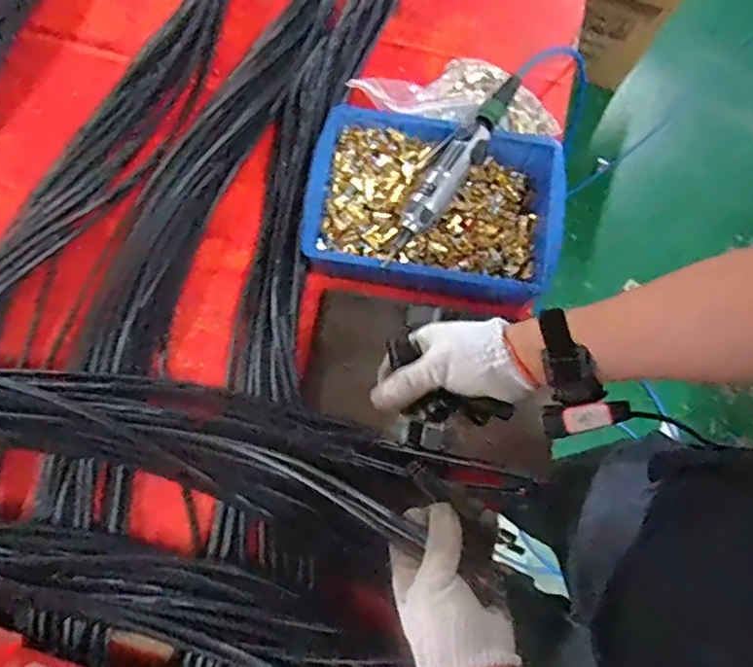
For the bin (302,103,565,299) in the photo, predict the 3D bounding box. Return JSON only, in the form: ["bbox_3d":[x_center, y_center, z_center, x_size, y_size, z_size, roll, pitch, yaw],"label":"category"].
[{"bbox_3d":[0.072,-0.160,0.728,0.308,0.071,0.218,10,75,-1],"label":"bin"}]

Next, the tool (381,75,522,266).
[{"bbox_3d":[0.101,-0.208,0.696,0.043,0.035,0.286,36,76,6],"label":"tool"}]

